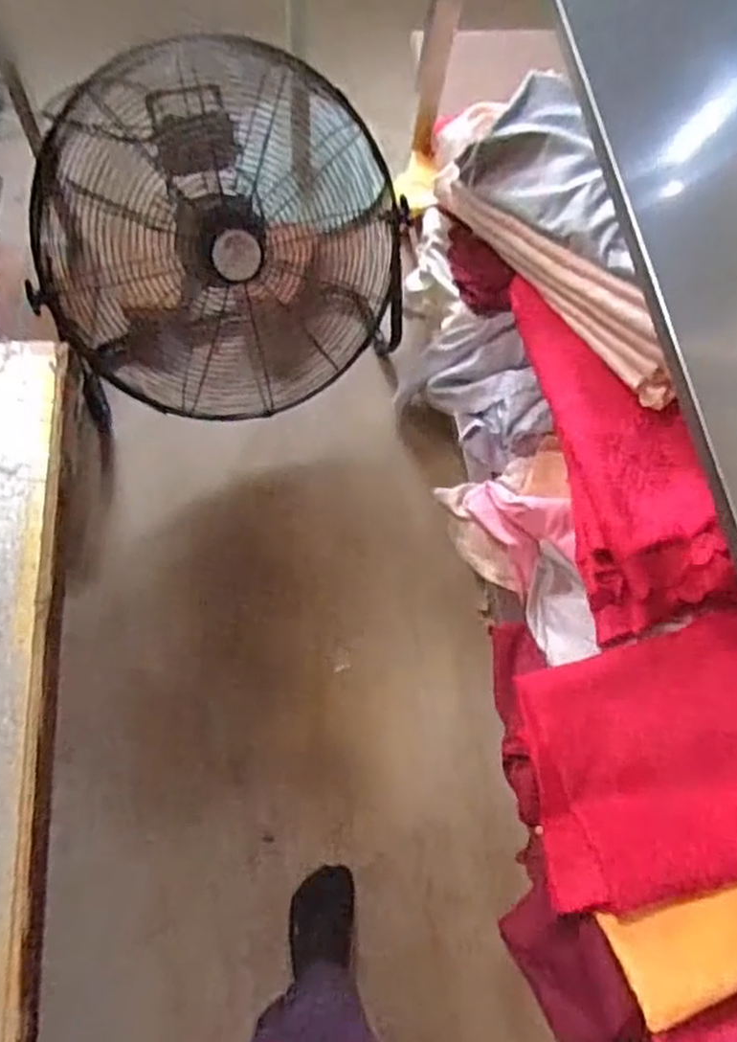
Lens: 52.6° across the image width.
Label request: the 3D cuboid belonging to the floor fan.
[{"bbox_3d":[-0.230,-0.418,1.205,0.571,0.447,0.387,-19,73,-12],"label":"floor fan"}]

